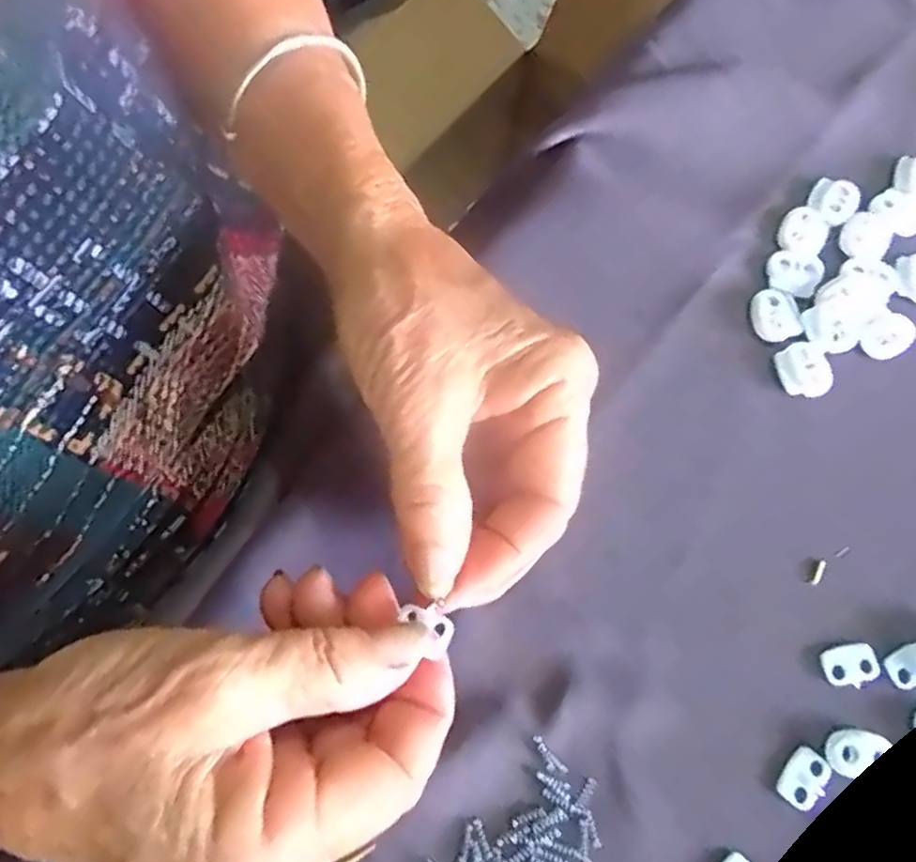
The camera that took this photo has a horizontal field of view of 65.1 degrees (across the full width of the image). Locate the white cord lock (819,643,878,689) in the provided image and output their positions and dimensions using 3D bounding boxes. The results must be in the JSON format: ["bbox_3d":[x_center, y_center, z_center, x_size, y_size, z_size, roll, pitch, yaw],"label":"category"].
[{"bbox_3d":[0.137,0.081,0.249,0.018,0.004,0.014,-12,72,-3],"label":"white cord lock"}]

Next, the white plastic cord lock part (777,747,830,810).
[{"bbox_3d":[0.115,0.115,0.238,0.013,0.004,0.018,39,77,13],"label":"white plastic cord lock part"}]

